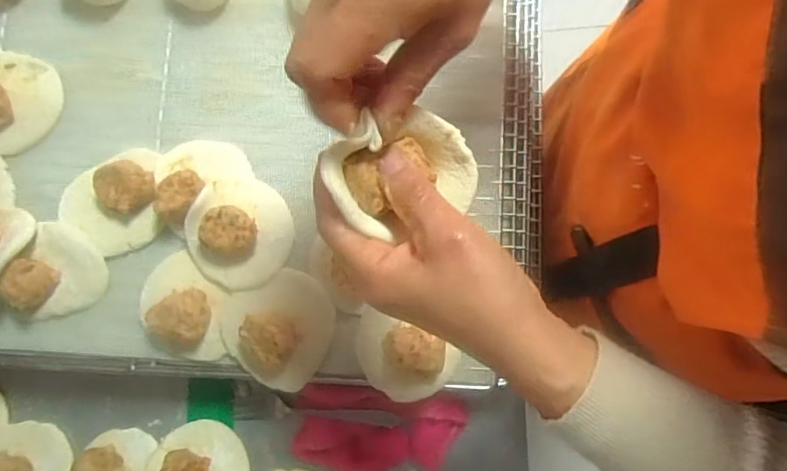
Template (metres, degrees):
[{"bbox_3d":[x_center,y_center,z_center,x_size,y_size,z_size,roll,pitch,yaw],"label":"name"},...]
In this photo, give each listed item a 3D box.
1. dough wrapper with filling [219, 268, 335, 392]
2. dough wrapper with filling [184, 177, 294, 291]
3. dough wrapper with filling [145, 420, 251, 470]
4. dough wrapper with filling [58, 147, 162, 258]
[{"bbox_3d":[-0.092,0.069,0.445,0.088,0.038,0.088,0,81,1],"label":"dough wrapper with filling"},{"bbox_3d":[-0.123,-0.004,0.448,0.079,0.041,0.089,27,83,5],"label":"dough wrapper with filling"},{"bbox_3d":[-0.175,0.203,0.488,0.090,0.039,0.077,-6,79,-2],"label":"dough wrapper with filling"},{"bbox_3d":[-0.232,-0.029,0.459,0.085,0.032,0.082,-13,81,-1],"label":"dough wrapper with filling"}]

